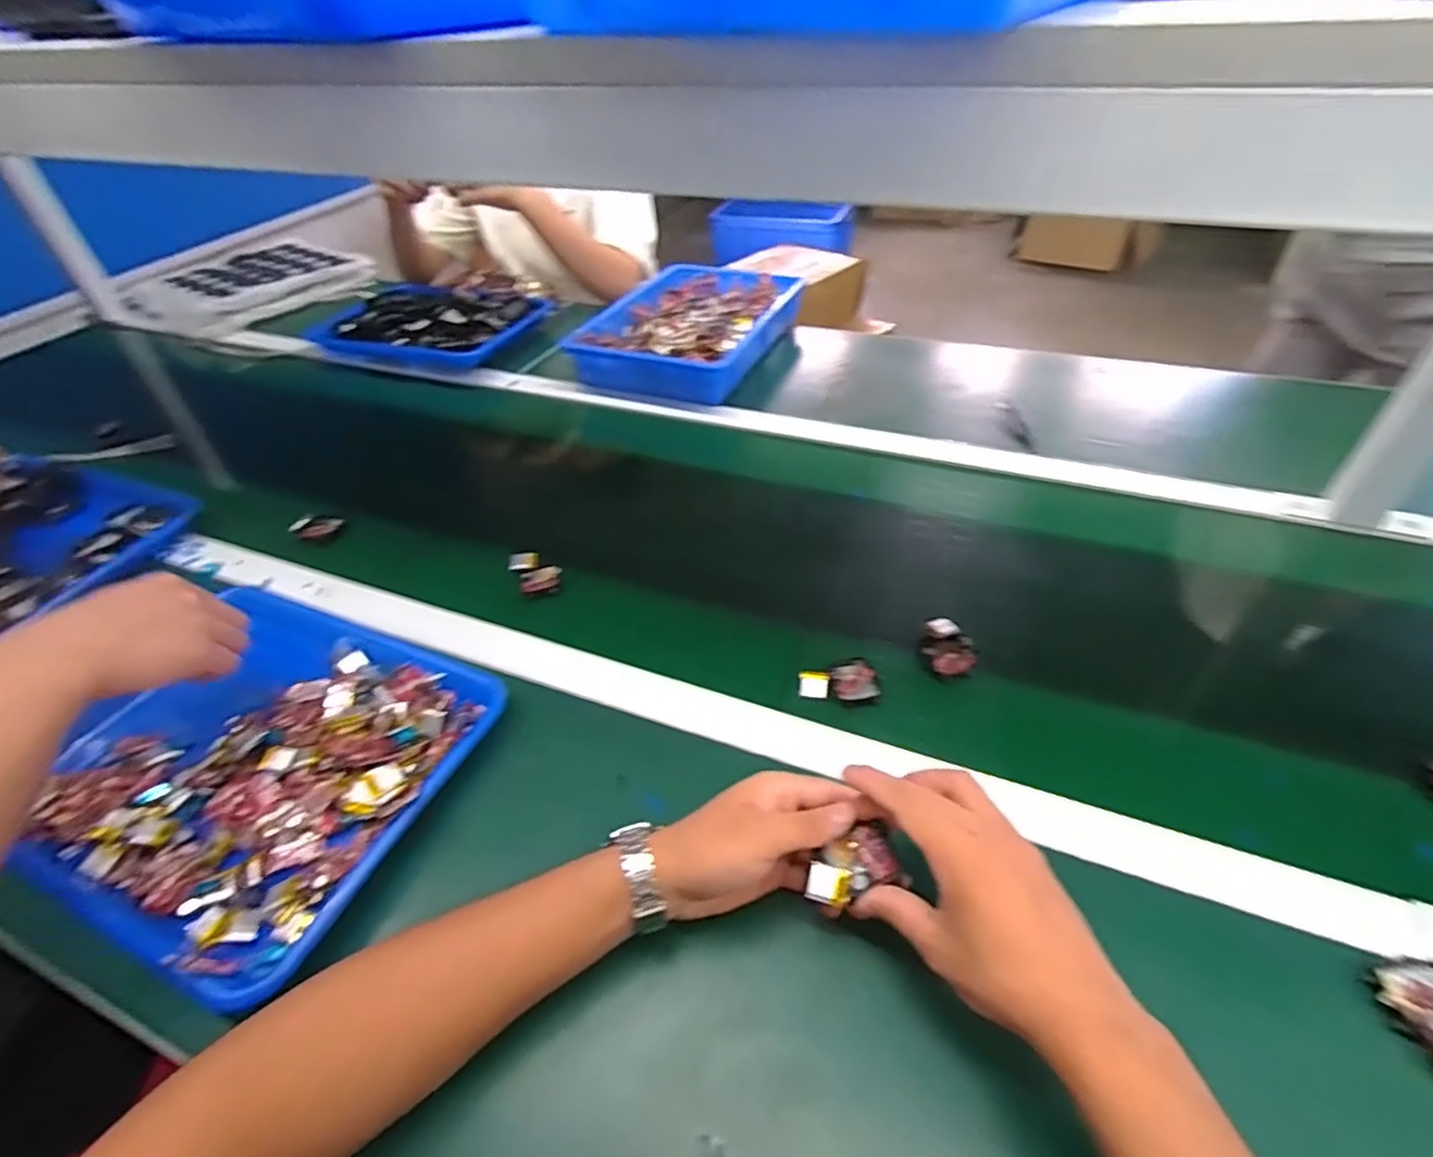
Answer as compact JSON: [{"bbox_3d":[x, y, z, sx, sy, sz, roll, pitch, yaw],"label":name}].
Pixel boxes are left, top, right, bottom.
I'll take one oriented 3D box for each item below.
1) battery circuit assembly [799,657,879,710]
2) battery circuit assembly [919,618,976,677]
[{"bbox_3d":[0.102,0.082,0.545,0.062,0.016,0.048,8,45,12],"label":"battery circuit assembly"},{"bbox_3d":[0.195,0.058,0.560,0.042,0.018,0.048,2,44,6],"label":"battery circuit assembly"}]

